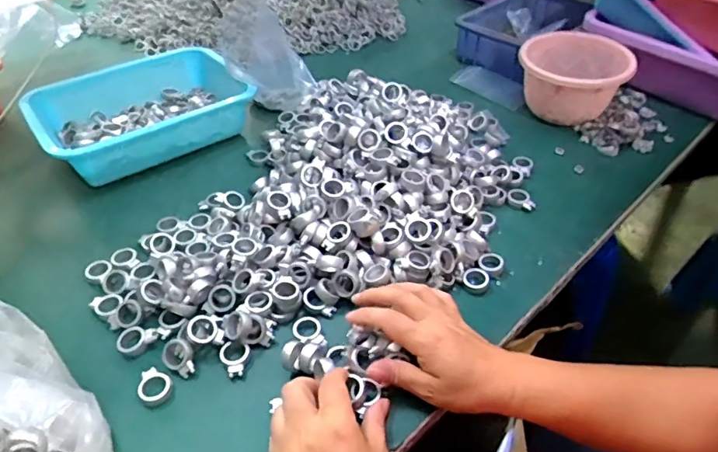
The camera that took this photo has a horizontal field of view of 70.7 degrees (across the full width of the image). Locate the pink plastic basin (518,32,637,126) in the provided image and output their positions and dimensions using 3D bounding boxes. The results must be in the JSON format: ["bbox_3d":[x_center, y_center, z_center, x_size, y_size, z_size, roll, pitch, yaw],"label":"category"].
[{"bbox_3d":[0.290,-0.198,0.697,0.135,0.087,0.125,18,46,19],"label":"pink plastic basin"}]

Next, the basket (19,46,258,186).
[{"bbox_3d":[-0.295,-0.160,0.698,0.265,0.064,0.185,-26,48,-25],"label":"basket"}]

